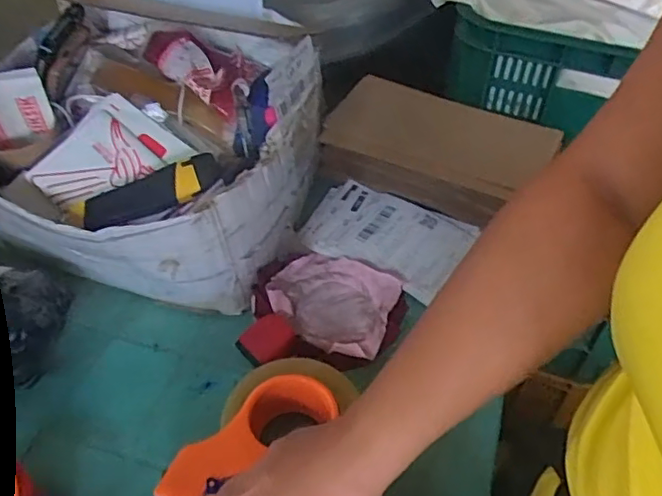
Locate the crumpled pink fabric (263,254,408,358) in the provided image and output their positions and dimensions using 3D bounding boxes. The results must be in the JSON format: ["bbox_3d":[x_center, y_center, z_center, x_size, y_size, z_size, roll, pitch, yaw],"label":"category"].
[{"bbox_3d":[0.002,0.051,0.619,0.130,0.018,0.106,24,52,19],"label":"crumpled pink fabric"}]

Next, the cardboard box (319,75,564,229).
[{"bbox_3d":[0.123,-0.115,0.718,0.244,0.078,0.128,21,51,17],"label":"cardboard box"}]

